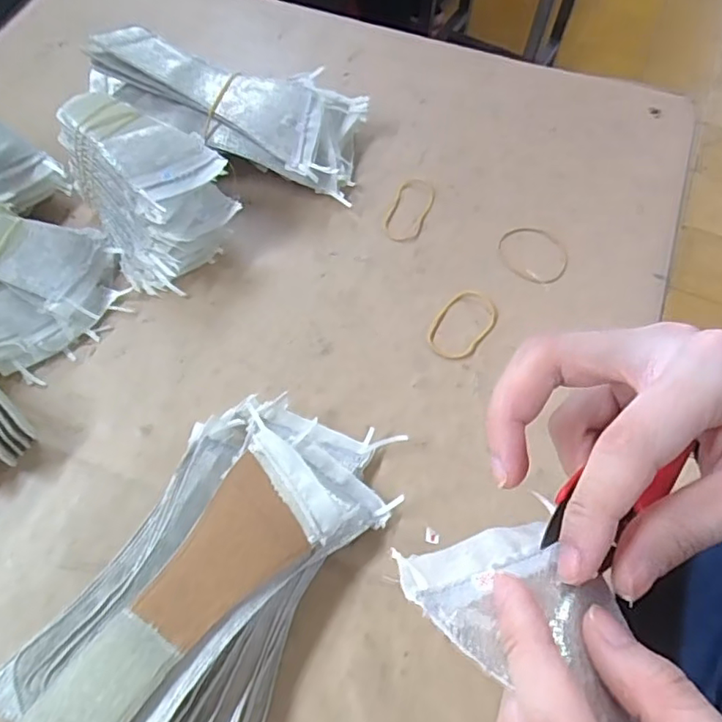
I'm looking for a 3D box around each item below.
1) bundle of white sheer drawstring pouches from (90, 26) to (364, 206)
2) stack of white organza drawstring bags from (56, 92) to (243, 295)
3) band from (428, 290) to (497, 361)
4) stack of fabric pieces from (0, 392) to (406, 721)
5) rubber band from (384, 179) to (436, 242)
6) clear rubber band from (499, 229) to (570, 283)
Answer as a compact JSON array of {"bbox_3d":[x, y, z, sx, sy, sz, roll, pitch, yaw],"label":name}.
[{"bbox_3d":[-0.092,-0.186,0.423,0.190,0.032,0.080,18,63,-10],"label":"bundle of white sheer drawstring pouches"},{"bbox_3d":[-0.139,-0.116,0.390,0.085,0.079,0.111,-31,68,-16],"label":"stack of white organza drawstring bags"},{"bbox_3d":[0.068,-0.025,0.387,0.035,0.004,0.057,37,68,16],"label":"band"},{"bbox_3d":[-0.070,0.100,0.286,0.109,0.061,0.209,31,66,14],"label":"stack of fabric pieces"},{"bbox_3d":[0.037,-0.114,0.436,0.027,0.004,0.061,18,64,8],"label":"rubber band"},{"bbox_3d":[0.124,-0.076,0.418,0.050,0.004,0.047,11,63,4],"label":"clear rubber band"}]

